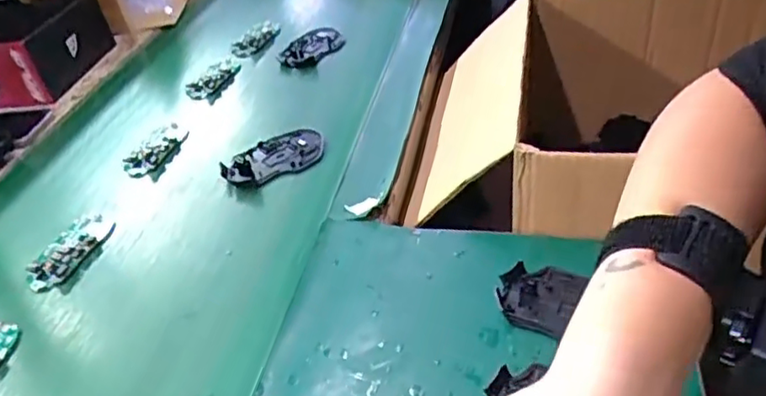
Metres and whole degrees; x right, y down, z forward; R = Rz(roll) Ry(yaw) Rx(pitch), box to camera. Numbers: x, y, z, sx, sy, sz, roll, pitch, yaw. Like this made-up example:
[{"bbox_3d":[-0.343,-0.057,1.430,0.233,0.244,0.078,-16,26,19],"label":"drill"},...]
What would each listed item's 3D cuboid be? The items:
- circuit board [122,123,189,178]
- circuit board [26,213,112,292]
[{"bbox_3d":[-0.258,-0.057,0.723,0.040,0.020,0.095,8,41,19],"label":"circuit board"},{"bbox_3d":[-0.296,0.047,0.600,0.048,0.017,0.103,6,40,17],"label":"circuit board"}]

